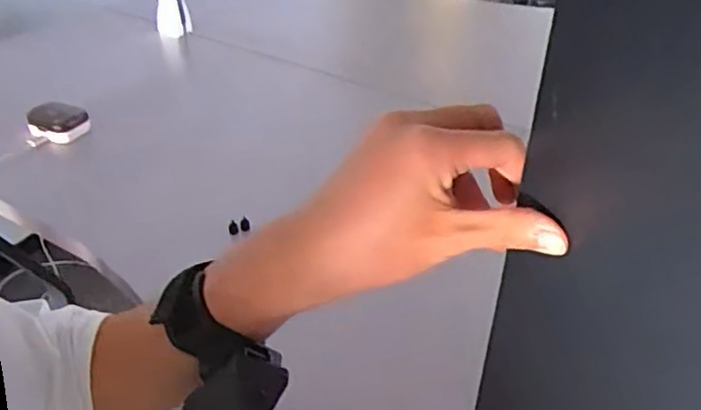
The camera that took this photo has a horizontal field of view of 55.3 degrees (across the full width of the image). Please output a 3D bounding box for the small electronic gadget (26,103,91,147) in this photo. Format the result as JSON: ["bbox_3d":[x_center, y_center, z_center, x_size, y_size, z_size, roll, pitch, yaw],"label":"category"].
[{"bbox_3d":[-0.357,-0.106,0.817,0.069,0.033,0.071,-12,38,-18],"label":"small electronic gadget"}]

